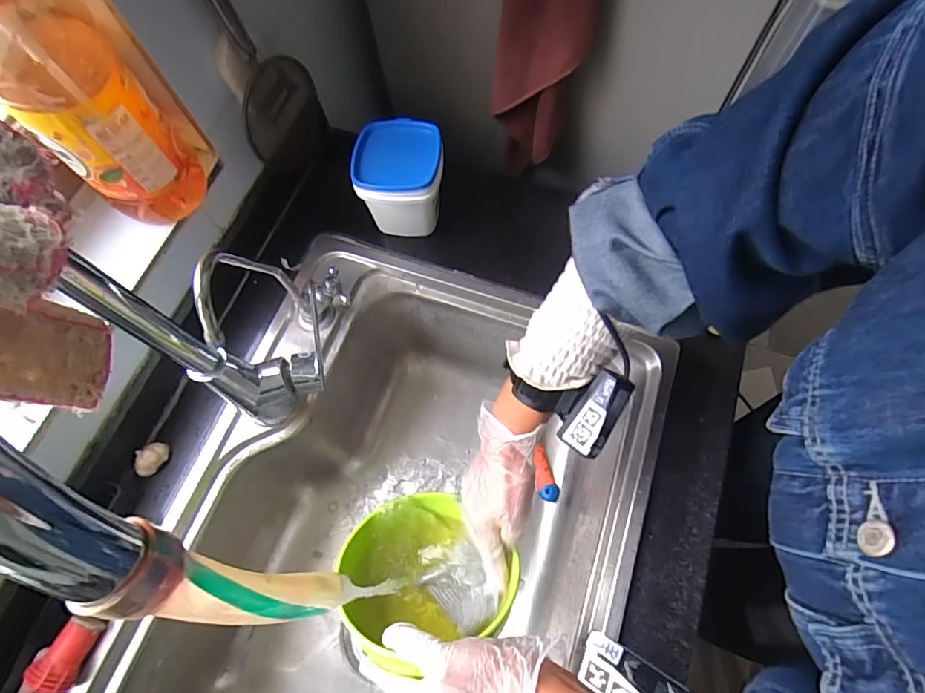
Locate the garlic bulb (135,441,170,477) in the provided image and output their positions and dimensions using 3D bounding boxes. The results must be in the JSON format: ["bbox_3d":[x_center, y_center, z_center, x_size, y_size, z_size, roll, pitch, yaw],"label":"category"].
[{"bbox_3d":[-0.324,0.117,0.492,0.022,0.024,0.034,21,70,11],"label":"garlic bulb"}]

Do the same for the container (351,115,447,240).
[{"bbox_3d":[-0.069,-0.190,0.548,0.097,0.105,0.097,0,72,0],"label":"container"}]

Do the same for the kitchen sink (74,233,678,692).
[{"bbox_3d":[-0.058,0.236,0.551,0.429,0.239,0.609,17,70,9],"label":"kitchen sink"}]

